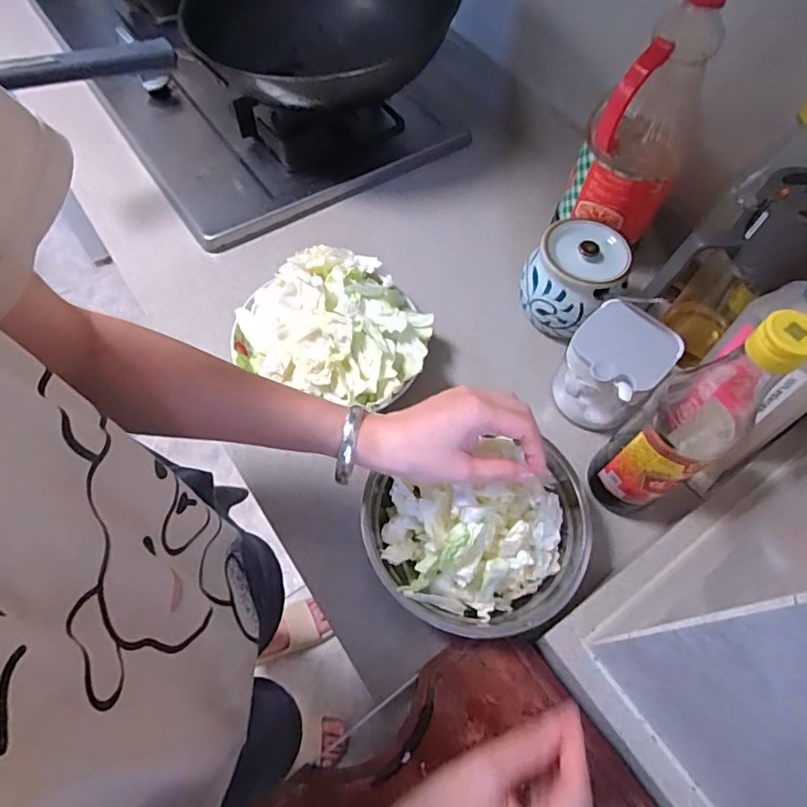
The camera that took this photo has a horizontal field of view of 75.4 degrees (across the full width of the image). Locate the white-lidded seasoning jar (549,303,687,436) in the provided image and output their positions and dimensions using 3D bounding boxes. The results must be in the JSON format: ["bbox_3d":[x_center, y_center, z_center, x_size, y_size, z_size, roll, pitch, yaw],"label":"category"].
[{"bbox_3d":[0.195,-0.029,0.507,0.089,0.098,0.082,-40,69,-21],"label":"white-lidded seasoning jar"}]

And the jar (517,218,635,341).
[{"bbox_3d":[0.176,-0.129,0.556,0.098,0.089,0.087,28,64,13],"label":"jar"}]

